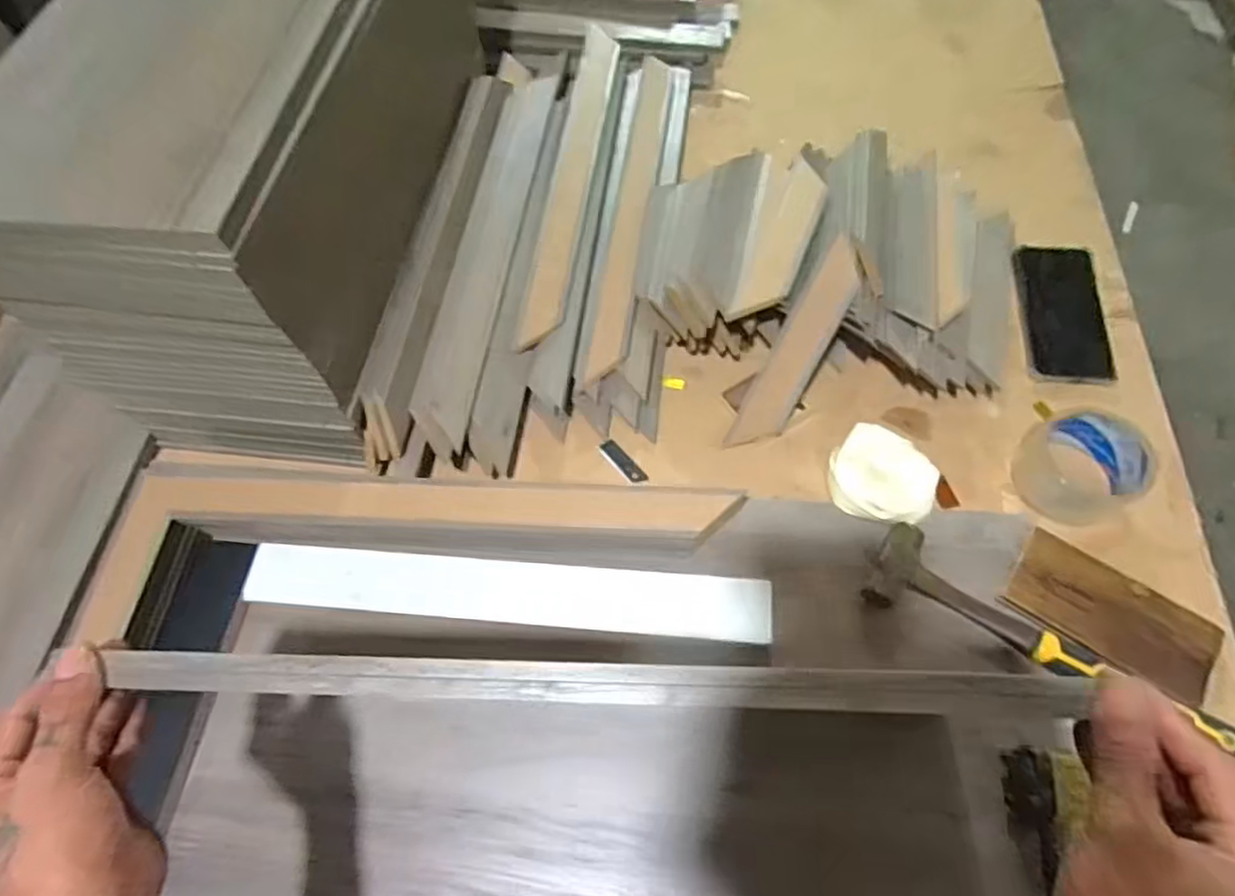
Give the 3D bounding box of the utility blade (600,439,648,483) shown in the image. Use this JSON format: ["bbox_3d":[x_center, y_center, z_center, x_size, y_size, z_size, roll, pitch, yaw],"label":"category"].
[{"bbox_3d":[0.006,0.014,0.640,0.018,0.004,0.055,-38,71,-20],"label":"utility blade"}]

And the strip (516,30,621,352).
[{"bbox_3d":[-0.050,-0.318,0.753,0.042,0.026,0.477,5,64,7],"label":"strip"}]

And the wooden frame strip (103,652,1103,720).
[{"bbox_3d":[-0.014,0.117,0.322,0.464,0.014,0.019,1,64,2],"label":"wooden frame strip"}]

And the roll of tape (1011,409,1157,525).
[{"bbox_3d":[0.411,0.018,0.585,0.088,0.060,0.097,-31,66,-11],"label":"roll of tape"}]

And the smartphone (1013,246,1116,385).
[{"bbox_3d":[0.458,-0.138,0.670,0.084,0.008,0.161,2,69,3],"label":"smartphone"}]

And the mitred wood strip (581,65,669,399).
[{"bbox_3d":[0.019,-0.290,0.754,0.044,0.016,0.504,3,63,13],"label":"mitred wood strip"}]

